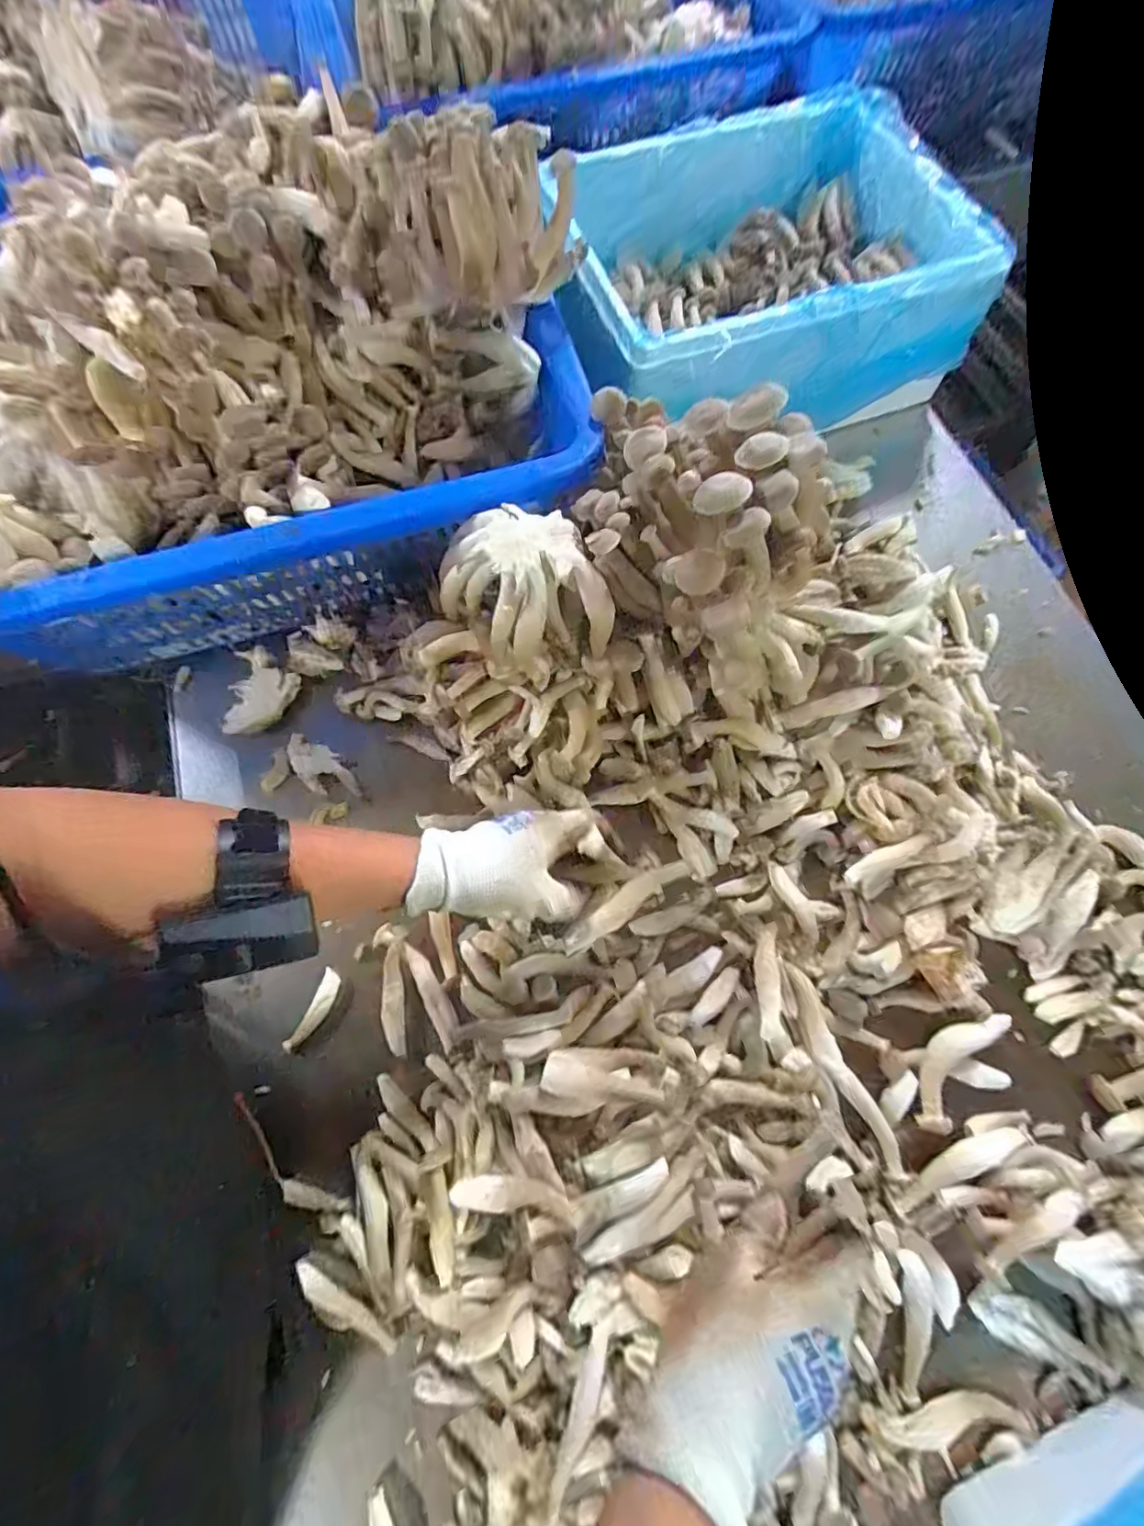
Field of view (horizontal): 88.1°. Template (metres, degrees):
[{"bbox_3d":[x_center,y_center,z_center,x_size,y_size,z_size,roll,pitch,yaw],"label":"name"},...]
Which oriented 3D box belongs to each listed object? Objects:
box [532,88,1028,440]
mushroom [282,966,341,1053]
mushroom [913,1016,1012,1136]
[{"bbox_3d":[0.189,-0.527,0.633,0.430,0.133,0.346,-13,70,-4],"label":"box"},{"bbox_3d":[-0.206,0.200,0.474,0.018,0.012,0.065,24,72,9],"label":"mushroom"},{"bbox_3d":[0.286,0.225,0.444,0.035,0.016,0.102,36,74,13],"label":"mushroom"}]

